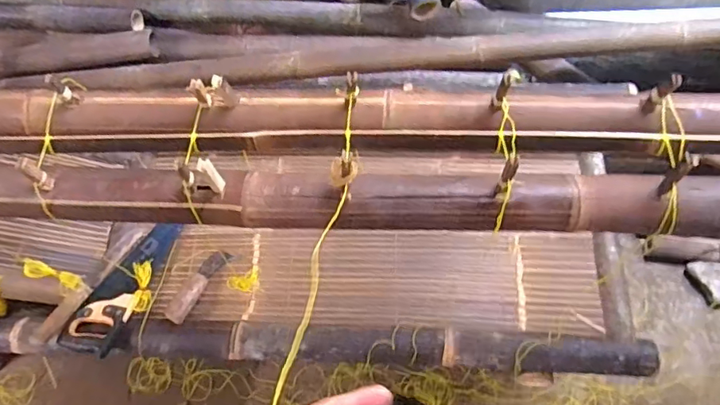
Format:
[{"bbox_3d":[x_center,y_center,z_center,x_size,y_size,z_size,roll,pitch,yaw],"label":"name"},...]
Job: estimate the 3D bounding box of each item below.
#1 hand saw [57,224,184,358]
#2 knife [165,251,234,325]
[{"bbox_3d":[-0.519,0.184,1.184,0.110,0.031,0.372,23,59,10],"label":"hand saw"},{"bbox_3d":[-0.359,0.186,1.175,0.056,0.026,0.186,25,55,11],"label":"knife"}]

